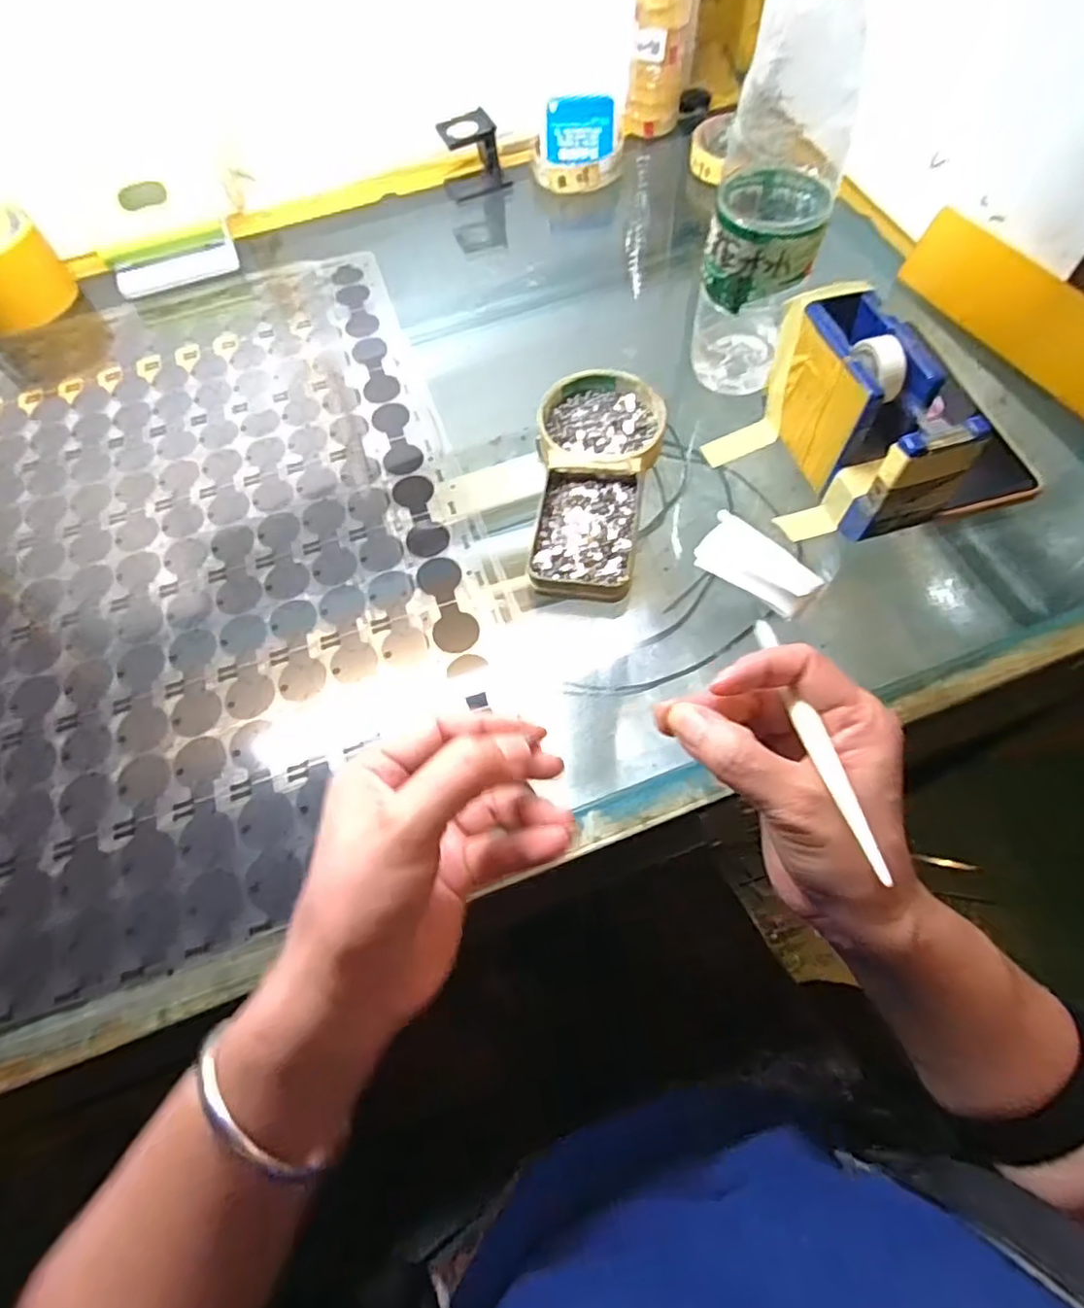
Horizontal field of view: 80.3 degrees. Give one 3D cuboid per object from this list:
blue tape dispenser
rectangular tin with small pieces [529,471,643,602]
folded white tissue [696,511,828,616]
[{"bbox_3d":[0.183,-0.137,0.373,0.050,0.077,0.135,-17,63,-5],"label":"blue tape dispenser"},{"bbox_3d":[0.027,-0.075,0.391,0.060,0.012,0.091,6,63,7],"label":"rectangular tin with small pieces"},{"bbox_3d":[0.125,-0.053,0.371,0.067,0.020,0.035,38,71,20],"label":"folded white tissue"}]

